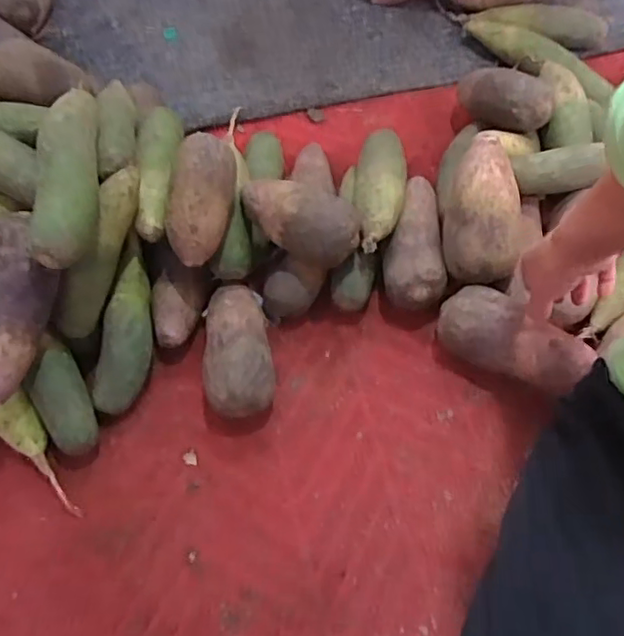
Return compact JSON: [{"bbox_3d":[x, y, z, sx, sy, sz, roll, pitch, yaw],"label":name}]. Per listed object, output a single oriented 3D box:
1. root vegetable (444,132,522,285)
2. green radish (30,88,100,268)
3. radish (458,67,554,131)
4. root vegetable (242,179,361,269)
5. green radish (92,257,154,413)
[{"bbox_3d":[0.187,-0.114,0.676,0.077,0.087,0.126,9,63,6],"label":"root vegetable"},{"bbox_3d":[-0.236,-0.146,0.594,0.053,0.051,0.202,-6,62,-2],"label":"green radish"},{"bbox_3d":[0.236,-0.271,0.747,0.108,0.046,0.065,18,64,11],"label":"radish"},{"bbox_3d":[-0.015,-0.106,0.655,0.126,0.056,0.061,21,65,12],"label":"root vegetable"},{"bbox_3d":[-0.197,0.018,0.659,0.049,0.054,0.160,5,78,4],"label":"green radish"}]

